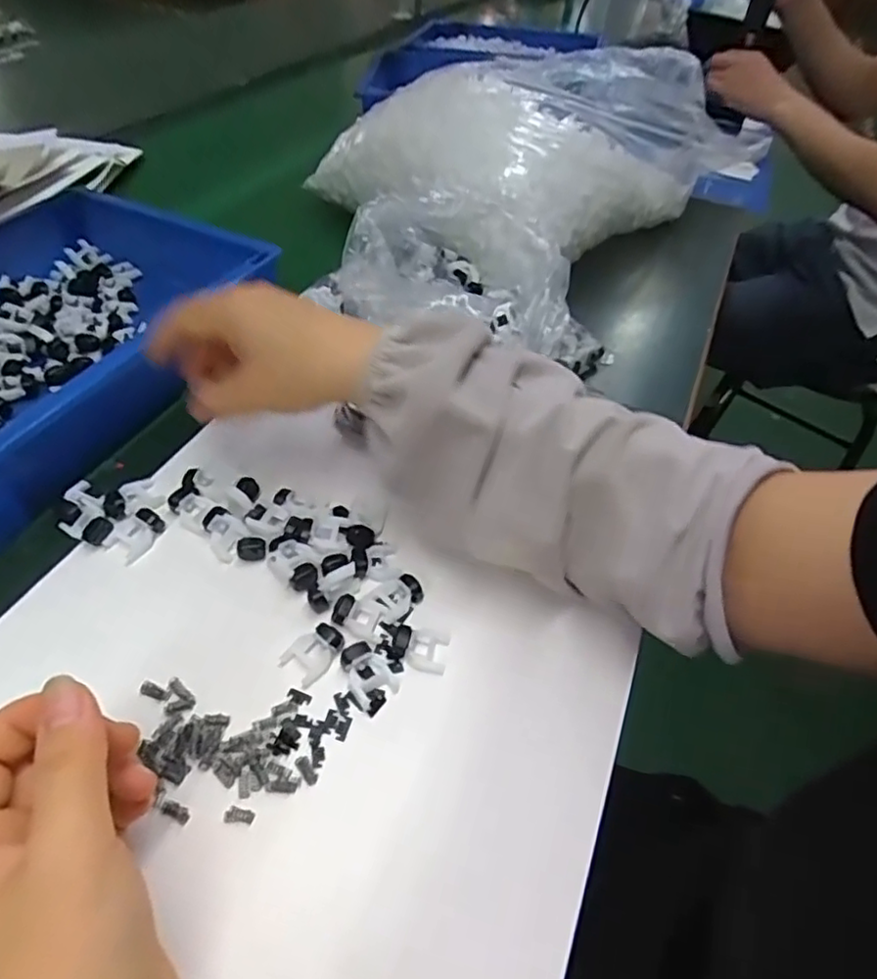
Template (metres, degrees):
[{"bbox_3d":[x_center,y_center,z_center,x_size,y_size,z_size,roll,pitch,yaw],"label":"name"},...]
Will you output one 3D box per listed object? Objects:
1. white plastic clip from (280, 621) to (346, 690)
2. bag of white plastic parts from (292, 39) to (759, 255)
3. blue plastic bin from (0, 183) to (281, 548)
[{"bbox_3d":[-0.064,0.083,0.327,0.021,0.010,0.030,36,53,25],"label":"white plastic clip"},{"bbox_3d":[0.108,-0.370,0.670,0.375,0.117,0.280,-27,56,-28],"label":"bag of white plastic parts"},{"bbox_3d":[-0.287,-0.115,0.455,0.219,0.054,0.307,20,48,12],"label":"blue plastic bin"}]

